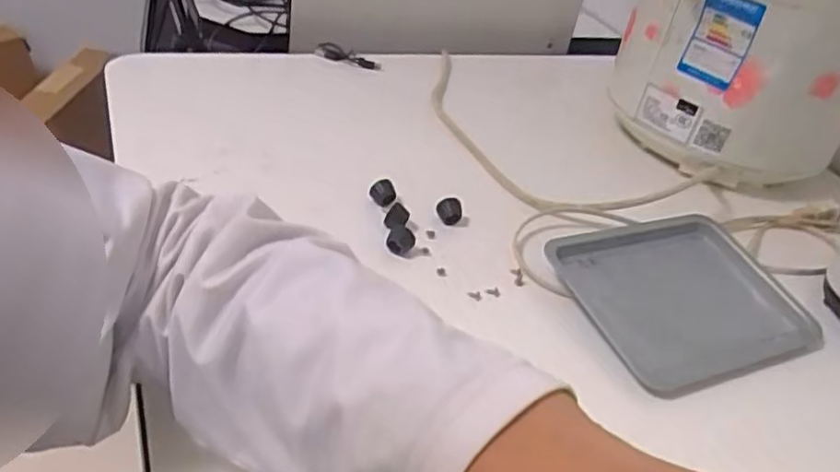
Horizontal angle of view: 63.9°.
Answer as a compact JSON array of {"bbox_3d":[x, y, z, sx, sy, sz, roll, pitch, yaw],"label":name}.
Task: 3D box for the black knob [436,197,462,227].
[{"bbox_3d":[0.022,-0.018,0.520,0.019,0.020,0.013,11,36,-1],"label":"black knob"}]

